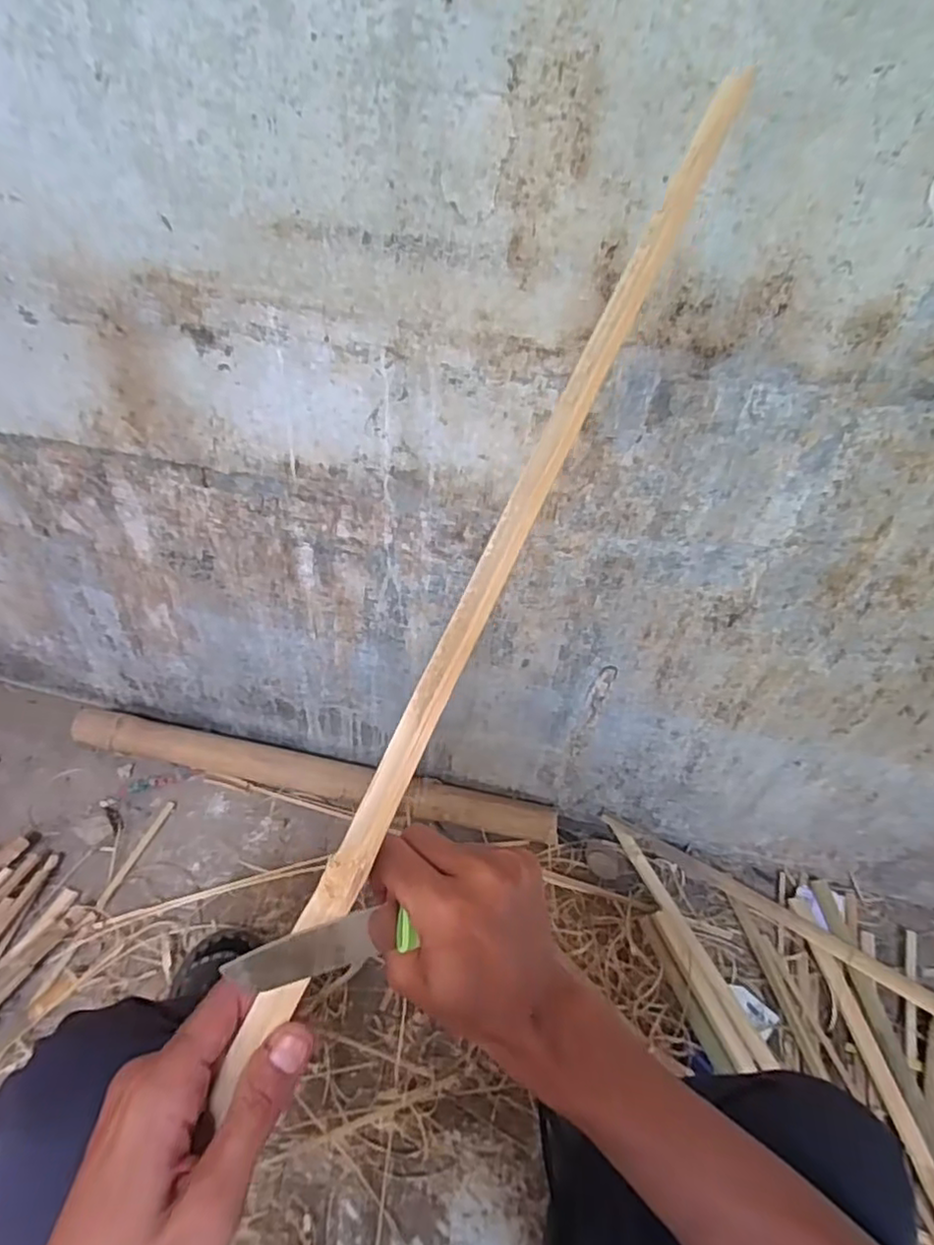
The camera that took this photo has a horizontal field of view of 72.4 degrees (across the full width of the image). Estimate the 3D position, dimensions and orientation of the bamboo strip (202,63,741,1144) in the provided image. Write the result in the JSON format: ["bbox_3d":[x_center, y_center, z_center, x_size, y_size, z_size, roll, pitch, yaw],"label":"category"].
[{"bbox_3d":[0.025,-0.050,0.318,0.023,0.014,0.560,24,81,16],"label":"bamboo strip"}]

